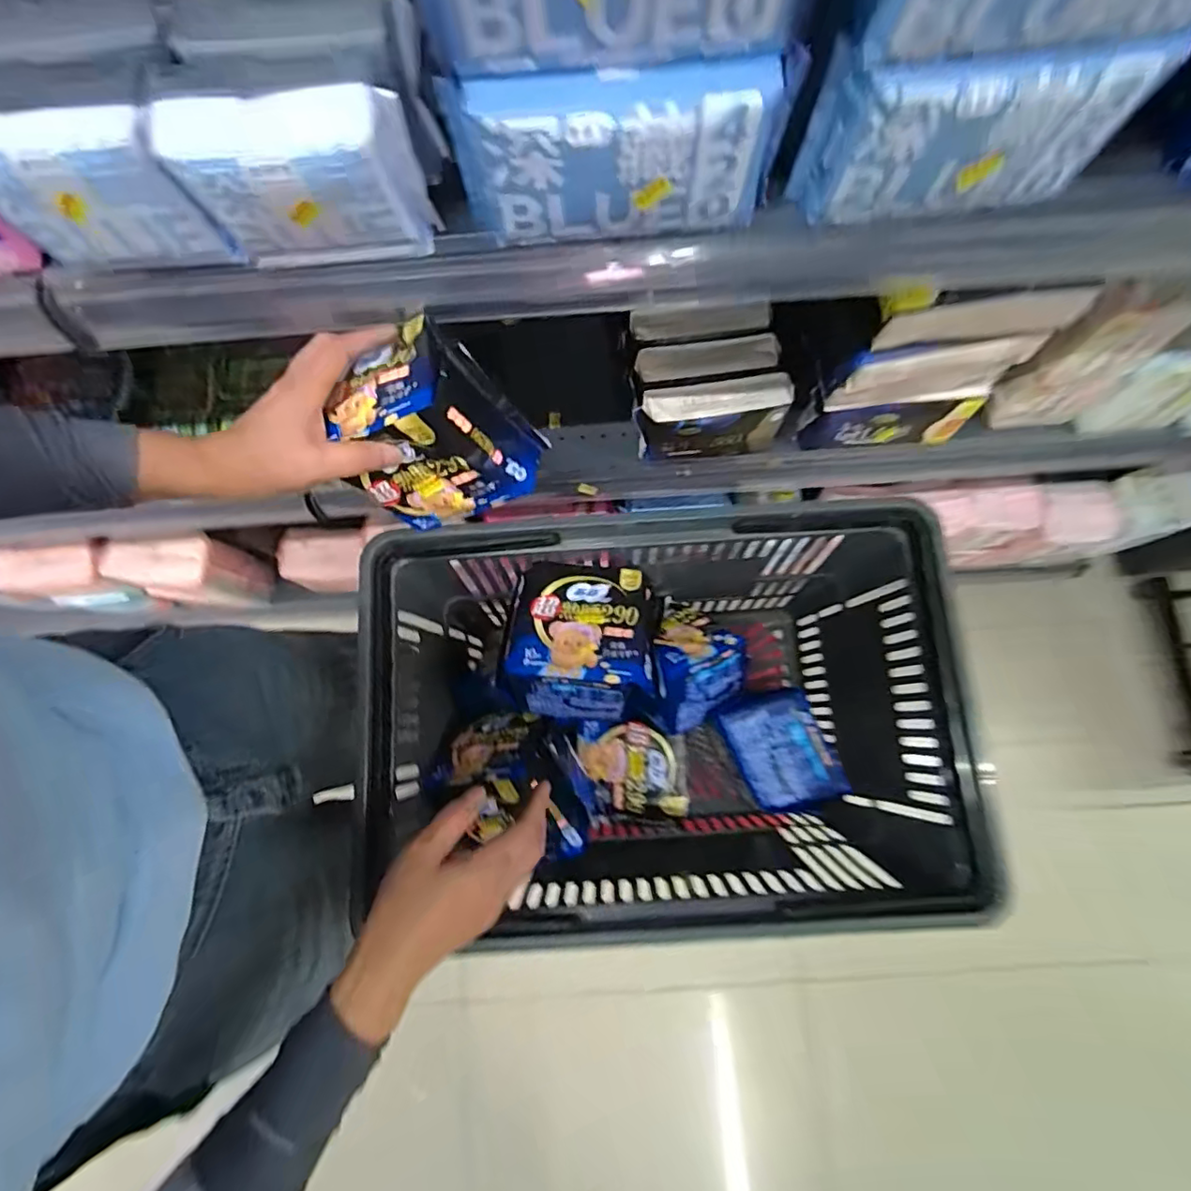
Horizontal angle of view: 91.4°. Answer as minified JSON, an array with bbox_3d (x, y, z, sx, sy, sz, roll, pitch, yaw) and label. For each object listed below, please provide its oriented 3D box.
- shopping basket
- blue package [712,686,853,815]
[{"bbox_3d":[0.034,0.116,0.556,0.490,0.250,0.305,-3,79,1],"label":"shopping basket"},{"bbox_3d":[0.180,0.151,0.563,0.088,0.017,0.116,-24,79,-3],"label":"blue package"}]

